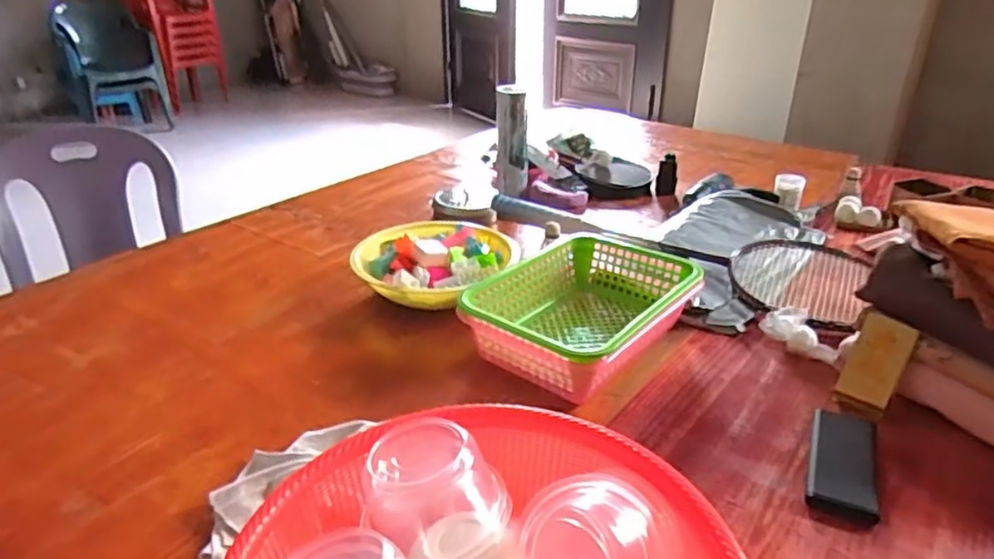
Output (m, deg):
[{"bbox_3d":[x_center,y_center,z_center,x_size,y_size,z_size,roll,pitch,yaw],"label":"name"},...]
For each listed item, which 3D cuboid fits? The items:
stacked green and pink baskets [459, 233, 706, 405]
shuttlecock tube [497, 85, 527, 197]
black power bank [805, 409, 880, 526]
[{"bbox_3d":[0.121,0.040,0.873,0.228,0.091,0.310,19,34,34],"label":"stacked green and pink baskets"},{"bbox_3d":[0.031,-0.286,1.332,0.066,0.208,0.055,-1,28,0],"label":"shuttlecock tube"},{"bbox_3d":[0.352,0.187,0.663,0.061,0.015,0.154,12,30,24],"label":"black power bank"}]

